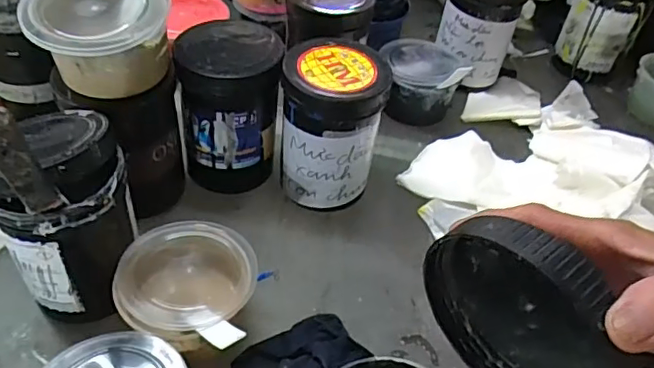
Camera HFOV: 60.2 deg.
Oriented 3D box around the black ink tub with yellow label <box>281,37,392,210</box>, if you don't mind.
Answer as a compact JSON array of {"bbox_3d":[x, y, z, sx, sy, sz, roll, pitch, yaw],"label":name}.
[{"bbox_3d":[0.005,-0.061,0.601,0.101,0.155,0.095,4,45,-4],"label":"black ink tub with yellow label"}]

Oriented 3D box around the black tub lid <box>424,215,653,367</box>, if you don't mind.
[{"bbox_3d":[0.094,0.066,0.277,0.024,0.109,0.111,-28,55,-30],"label":"black tub lid"}]

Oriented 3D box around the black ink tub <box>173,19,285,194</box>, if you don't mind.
[{"bbox_3d":[-0.102,-0.078,0.606,0.098,0.156,0.107,0,46,-8],"label":"black ink tub"}]

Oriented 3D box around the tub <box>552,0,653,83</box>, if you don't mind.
[{"bbox_3d":[0.413,-0.253,0.839,0.110,0.165,0.103,27,48,18],"label":"tub"}]

